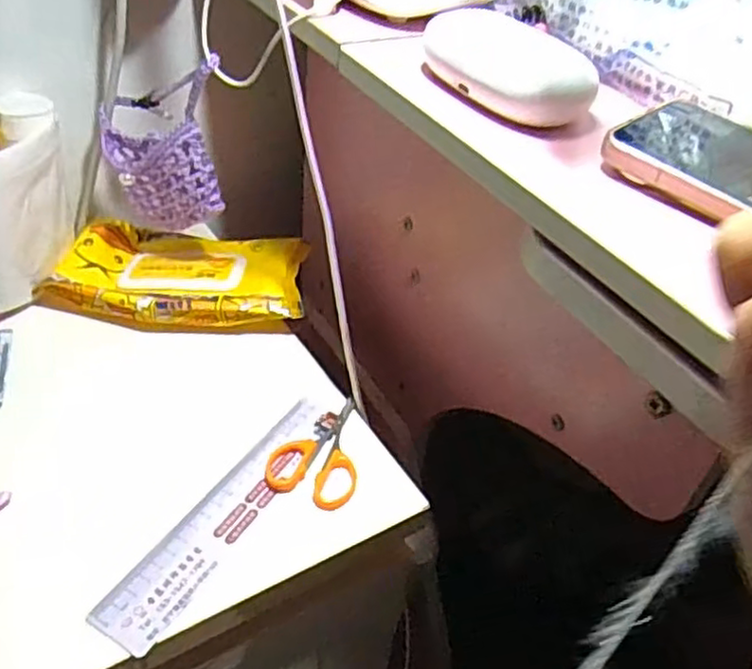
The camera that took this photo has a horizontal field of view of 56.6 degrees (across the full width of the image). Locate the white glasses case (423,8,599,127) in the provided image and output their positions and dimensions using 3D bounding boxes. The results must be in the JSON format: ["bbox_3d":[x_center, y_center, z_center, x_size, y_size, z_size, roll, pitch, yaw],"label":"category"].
[{"bbox_3d":[0.063,-0.132,0.340,0.044,0.027,0.089,-25,49,-32],"label":"white glasses case"}]

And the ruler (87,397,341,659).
[{"bbox_3d":[-0.086,0.105,0.422,0.043,0.004,0.189,22,42,22],"label":"ruler"}]

